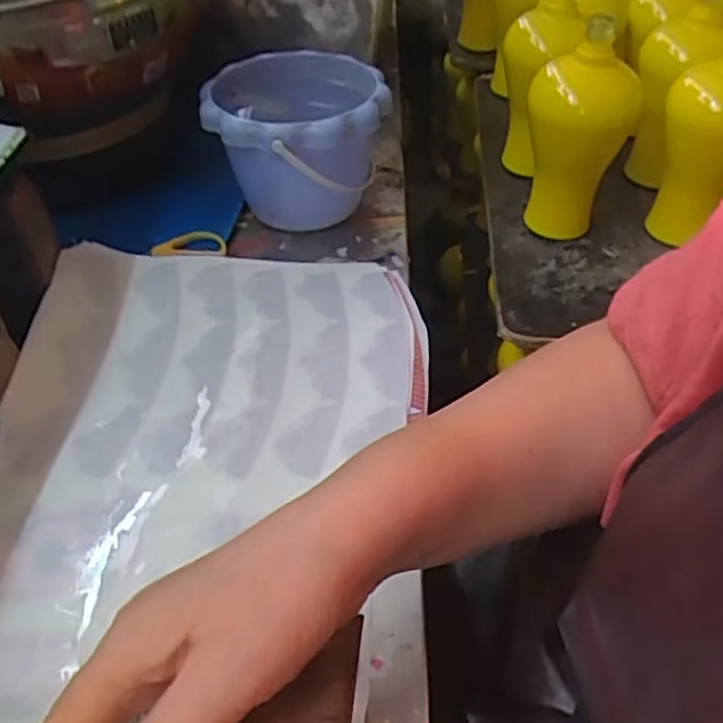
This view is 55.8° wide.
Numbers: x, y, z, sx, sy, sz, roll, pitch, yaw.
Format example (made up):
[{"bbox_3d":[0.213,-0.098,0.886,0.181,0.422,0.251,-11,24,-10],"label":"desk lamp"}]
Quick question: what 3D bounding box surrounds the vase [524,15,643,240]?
[{"bbox_3d":[0.219,-0.224,0.706,0.104,0.204,0.091,17,46,16],"label":"vase"}]

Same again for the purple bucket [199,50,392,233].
[{"bbox_3d":[-0.058,-0.194,0.626,0.151,0.124,0.155,1,44,-1],"label":"purple bucket"}]

